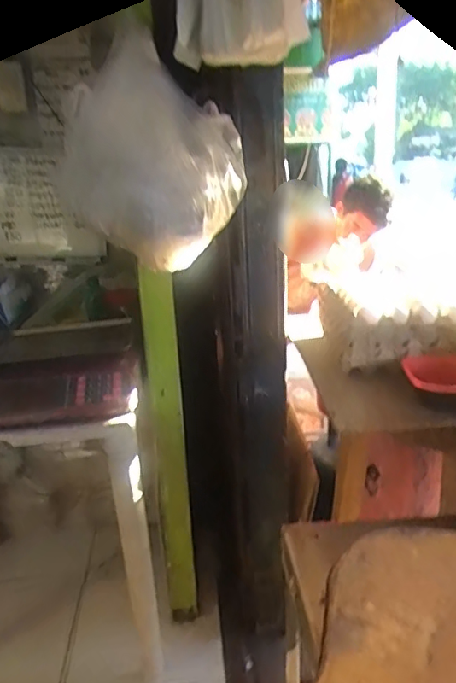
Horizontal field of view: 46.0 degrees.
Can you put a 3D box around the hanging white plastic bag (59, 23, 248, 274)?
[{"bbox_3d":[-0.138,-0.320,0.940,0.194,0.346,0.292,15,27,42],"label":"hanging white plastic bag"}]

